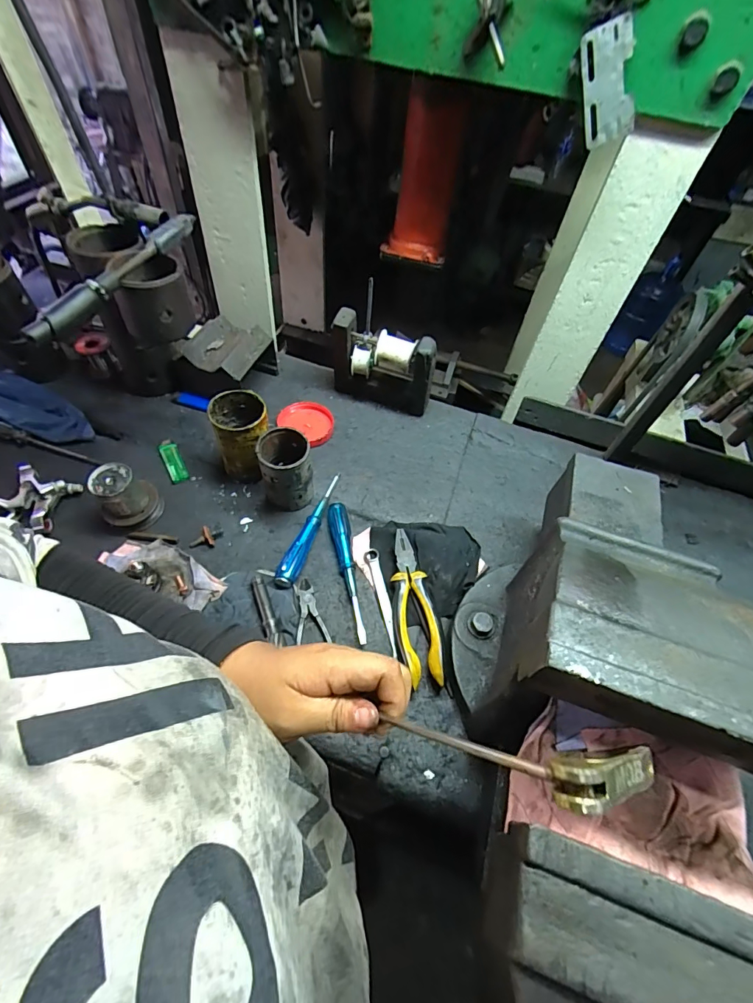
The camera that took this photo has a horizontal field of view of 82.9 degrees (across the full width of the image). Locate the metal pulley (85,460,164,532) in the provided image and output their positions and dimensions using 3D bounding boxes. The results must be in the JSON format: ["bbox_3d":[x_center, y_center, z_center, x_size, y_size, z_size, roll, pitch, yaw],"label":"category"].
[{"bbox_3d":[-0.334,-0.005,0.568,0.072,0.072,0.068,-36,65,-28],"label":"metal pulley"}]

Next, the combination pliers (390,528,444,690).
[{"bbox_3d":[0.042,0.125,0.531,0.048,0.032,0.195,-4,57,-7],"label":"combination pliers"}]

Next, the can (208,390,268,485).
[{"bbox_3d":[-0.189,-0.090,0.614,0.073,0.114,0.078,3,54,-4],"label":"can"}]

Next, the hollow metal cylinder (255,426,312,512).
[{"bbox_3d":[-0.123,-0.040,0.588,0.064,0.108,0.066,-8,55,-12],"label":"hollow metal cylinder"}]

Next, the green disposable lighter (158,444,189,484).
[{"bbox_3d":[-0.307,-0.059,0.645,0.026,0.012,0.073,-22,59,-21],"label":"green disposable lighter"}]

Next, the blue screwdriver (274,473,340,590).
[{"bbox_3d":[-0.092,0.031,0.592,0.028,0.025,0.191,16,54,5],"label":"blue screwdriver"}]

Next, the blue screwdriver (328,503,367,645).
[{"bbox_3d":[-0.040,0.087,0.558,0.026,0.022,0.192,-6,55,-10],"label":"blue screwdriver"}]

